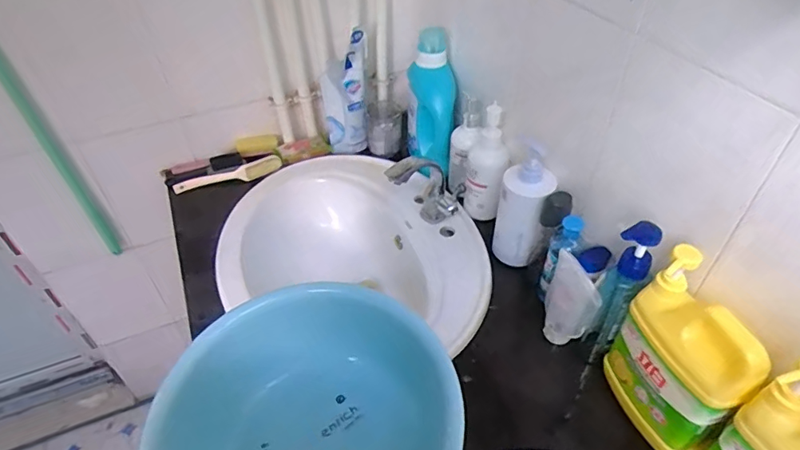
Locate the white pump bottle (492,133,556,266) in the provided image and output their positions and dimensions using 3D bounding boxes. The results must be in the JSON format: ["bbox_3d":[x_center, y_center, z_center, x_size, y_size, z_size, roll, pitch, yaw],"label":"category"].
[{"bbox_3d":[0.197,-0.026,0.796,0.070,0.204,0.065,23,49,24],"label":"white pump bottle"}]

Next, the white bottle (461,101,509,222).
[{"bbox_3d":[0.153,-0.108,0.884,0.073,0.202,0.089,9,45,11],"label":"white bottle"}]

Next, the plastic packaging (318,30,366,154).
[{"bbox_3d":[-0.113,-0.275,1.046,0.101,0.223,0.074,-5,44,-4],"label":"plastic packaging"}]

